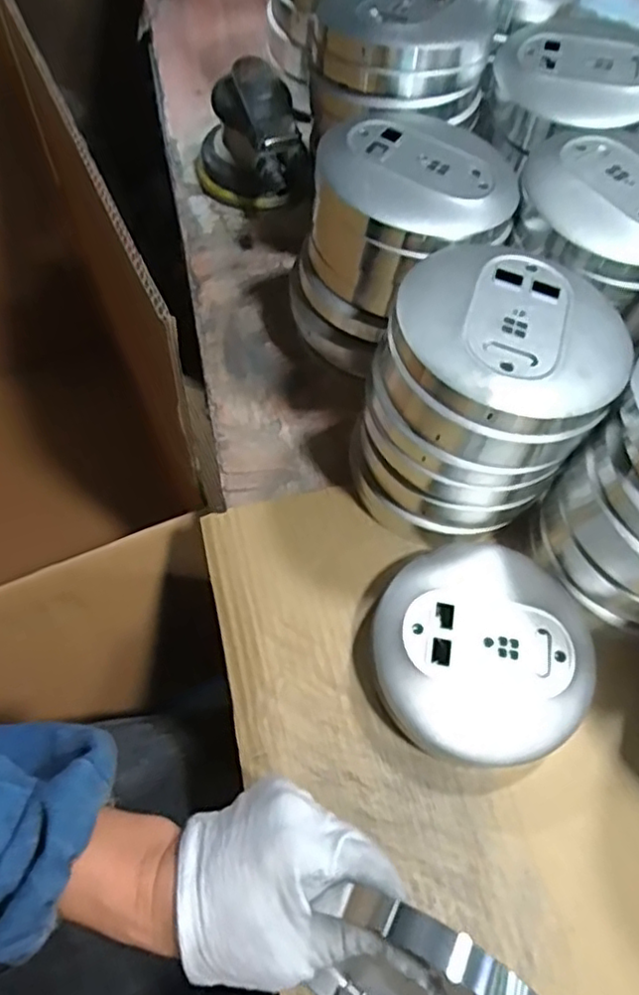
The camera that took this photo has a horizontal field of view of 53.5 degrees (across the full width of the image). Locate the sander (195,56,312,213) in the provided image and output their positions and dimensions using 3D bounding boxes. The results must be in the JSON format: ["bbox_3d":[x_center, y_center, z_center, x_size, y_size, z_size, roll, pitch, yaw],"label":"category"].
[{"bbox_3d":[-0.061,-0.315,0.572,0.103,0.102,0.114,-5,63,-6],"label":"sander"}]

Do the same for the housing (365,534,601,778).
[{"bbox_3d":[0.102,0.099,0.406,0.138,0.039,0.130,1,63,-3],"label":"housing"}]

